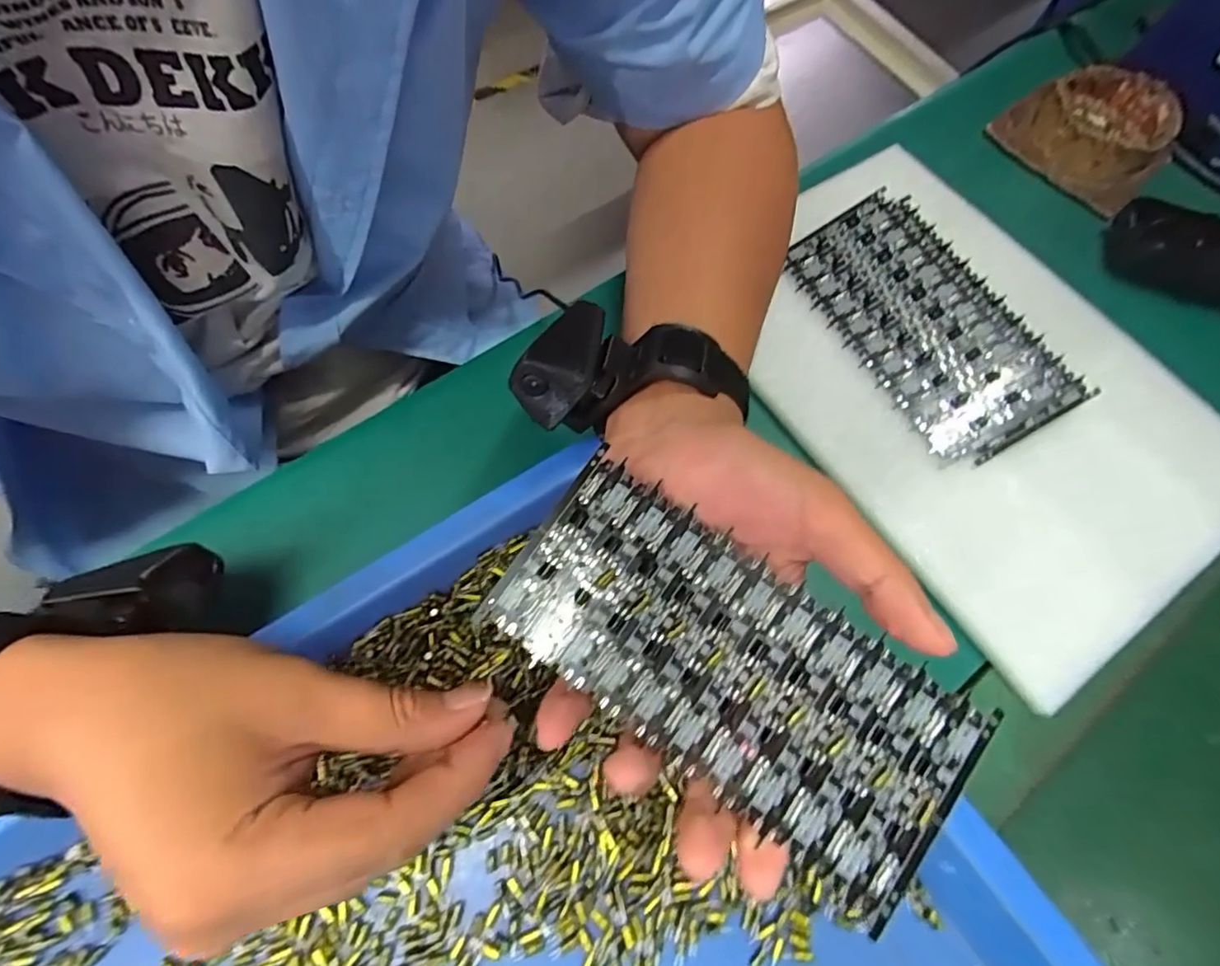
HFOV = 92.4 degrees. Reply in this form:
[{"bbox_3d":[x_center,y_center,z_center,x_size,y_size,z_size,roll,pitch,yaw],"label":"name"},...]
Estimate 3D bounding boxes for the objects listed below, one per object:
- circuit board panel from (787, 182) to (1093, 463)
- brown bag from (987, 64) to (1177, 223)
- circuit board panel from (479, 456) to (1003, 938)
[{"bbox_3d":[0.185,-0.095,0.344,0.087,0.010,0.168,-32,74,3],"label":"circuit board panel"},{"bbox_3d":[0.358,-0.260,0.433,0.092,0.036,0.113,-29,74,-14],"label":"brown bag"},{"bbox_3d":[0.039,0.064,0.207,0.165,0.004,0.075,34,82,11],"label":"circuit board panel"}]

